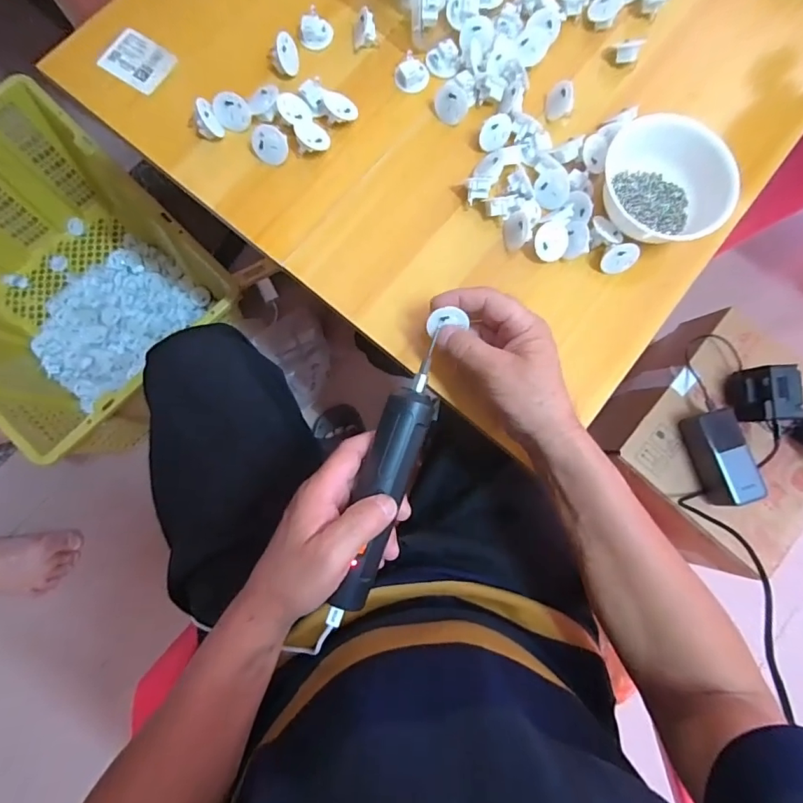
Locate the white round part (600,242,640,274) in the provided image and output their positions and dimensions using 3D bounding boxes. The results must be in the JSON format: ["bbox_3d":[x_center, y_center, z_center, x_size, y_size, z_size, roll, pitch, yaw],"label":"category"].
[{"bbox_3d":[0.197,-0.130,0.434,0.033,0.027,0.011,-7,38,-1],"label":"white round part"}]

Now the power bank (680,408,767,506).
[{"bbox_3d":[0.451,0.079,0.677,0.057,0.056,0.128,-13,82,-6],"label":"power bank"}]

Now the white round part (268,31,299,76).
[{"bbox_3d":[-0.109,-0.322,0.445,0.018,0.032,0.025,17,48,32],"label":"white round part"}]

